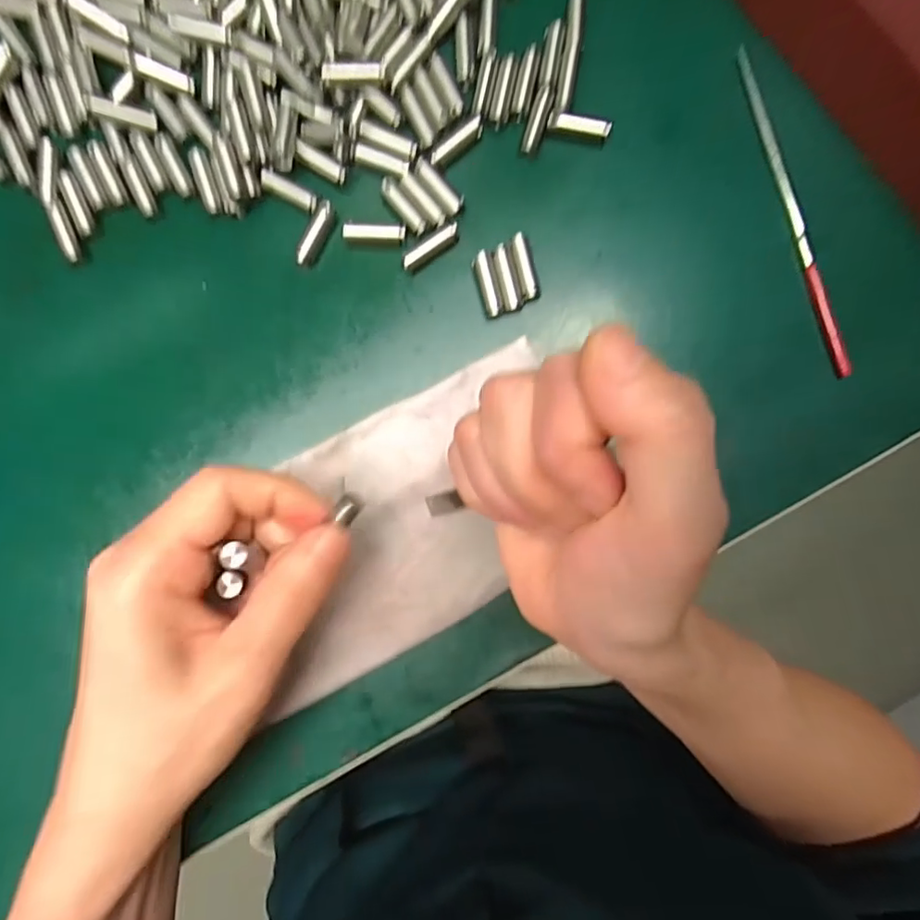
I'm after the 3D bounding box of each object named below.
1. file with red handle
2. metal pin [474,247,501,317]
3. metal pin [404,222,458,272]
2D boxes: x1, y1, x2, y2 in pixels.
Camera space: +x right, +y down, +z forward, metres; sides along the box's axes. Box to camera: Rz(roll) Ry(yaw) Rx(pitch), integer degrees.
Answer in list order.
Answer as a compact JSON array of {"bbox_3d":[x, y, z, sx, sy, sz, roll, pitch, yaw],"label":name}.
[{"bbox_3d":[0.133,-0.099,0.223,0.004,0.009,0.135,-17,90,-2],"label":"file with red handle"},{"bbox_3d":[0.011,-0.070,0.220,0.006,0.004,0.026,-15,89,-2],"label":"metal pin"},{"bbox_3d":[-0.012,-0.084,0.220,0.025,0.006,0.007,-34,90,-2],"label":"metal pin"}]

